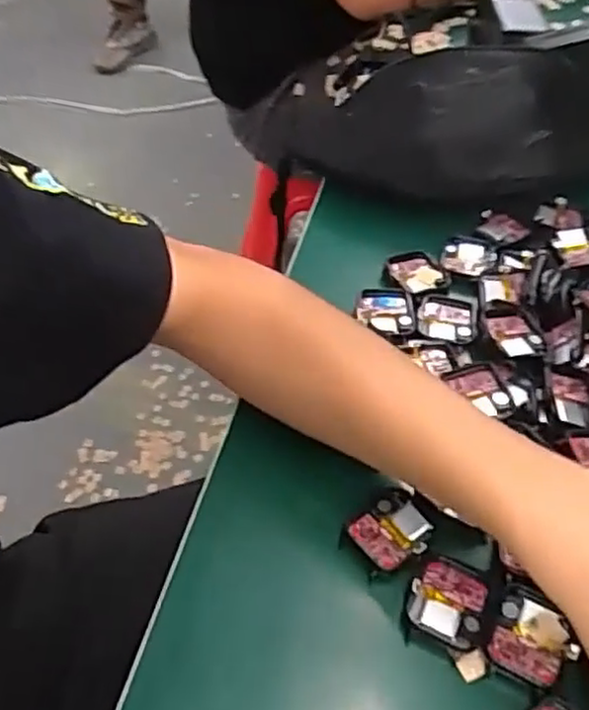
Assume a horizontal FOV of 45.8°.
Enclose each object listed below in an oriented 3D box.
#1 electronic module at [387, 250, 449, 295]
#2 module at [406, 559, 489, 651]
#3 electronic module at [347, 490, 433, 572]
[{"bbox_3d":[0.089,-0.060,0.502,0.037,0.004,0.041,-17,52,-20],"label":"electronic module"},{"bbox_3d":[0.074,0.119,0.337,0.036,0.005,0.040,18,48,11],"label":"module"},{"bbox_3d":[0.051,0.091,0.361,0.039,0.004,0.034,-27,56,-27],"label":"electronic module"}]

